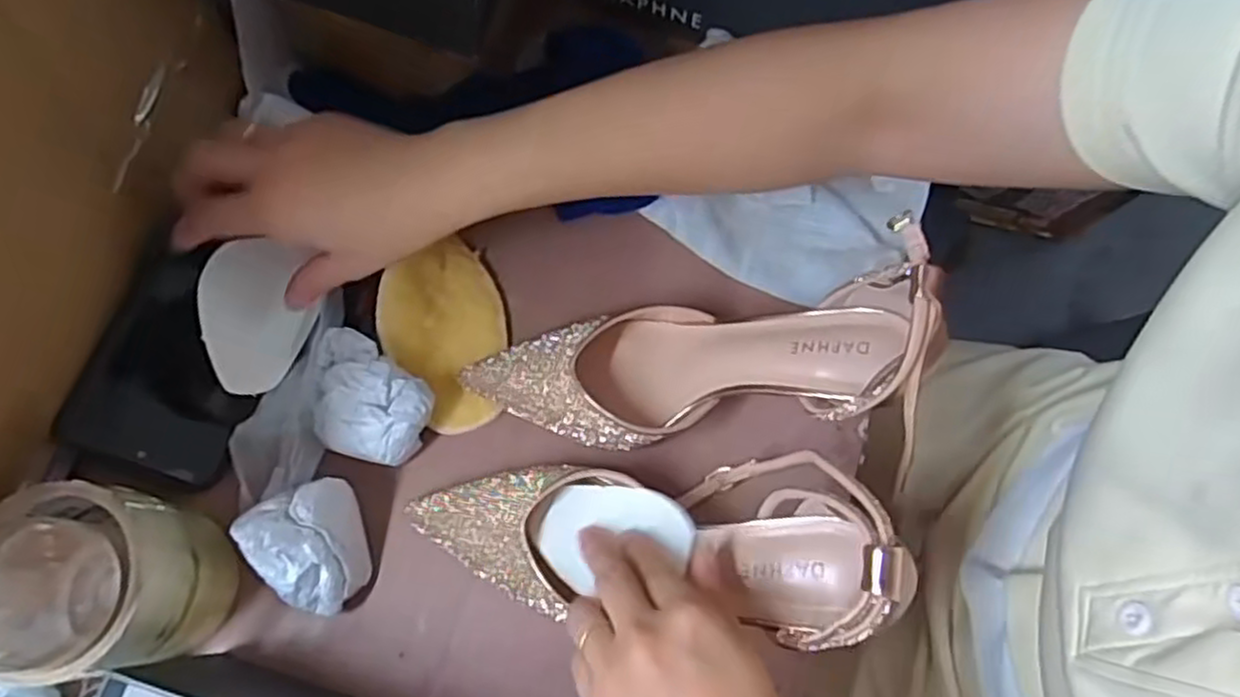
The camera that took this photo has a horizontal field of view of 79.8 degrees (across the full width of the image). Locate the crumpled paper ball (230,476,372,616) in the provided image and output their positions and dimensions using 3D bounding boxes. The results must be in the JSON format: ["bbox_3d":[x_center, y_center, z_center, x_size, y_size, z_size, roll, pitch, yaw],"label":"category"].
[{"bbox_3d":[-0.159,0.104,0.383,0.047,0.057,0.059,-27,75,-10],"label":"crumpled paper ball"}]

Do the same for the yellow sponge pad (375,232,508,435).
[{"bbox_3d":[-0.107,-0.009,0.448,0.072,0.011,0.117,-7,73,-21],"label":"yellow sponge pad"}]

